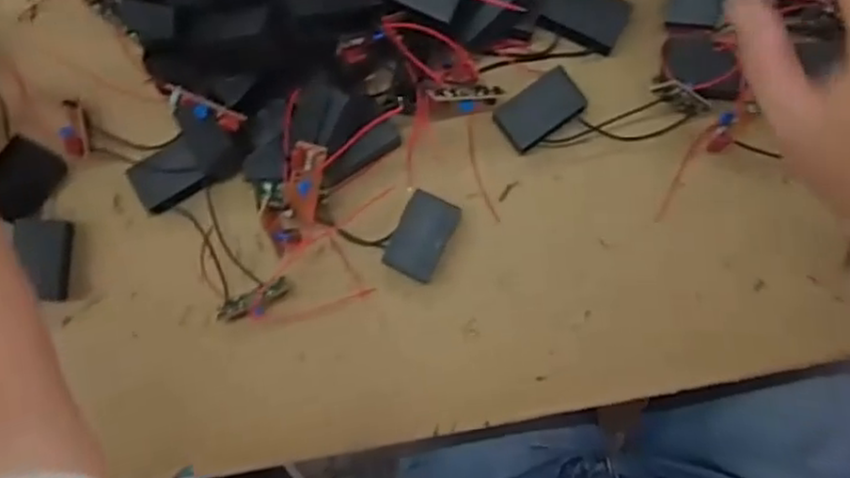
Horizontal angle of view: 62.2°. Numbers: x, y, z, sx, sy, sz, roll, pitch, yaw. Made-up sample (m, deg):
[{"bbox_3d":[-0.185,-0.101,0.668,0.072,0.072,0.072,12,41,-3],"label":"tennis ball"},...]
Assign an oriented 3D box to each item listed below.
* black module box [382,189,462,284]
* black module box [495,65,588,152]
[{"bbox_3d":[-0.001,-0.002,0.403,0.030,0.014,0.047,27,88,5],"label":"black module box"},{"bbox_3d":[0.067,-0.074,0.407,0.049,0.009,0.030,-36,84,0],"label":"black module box"}]

